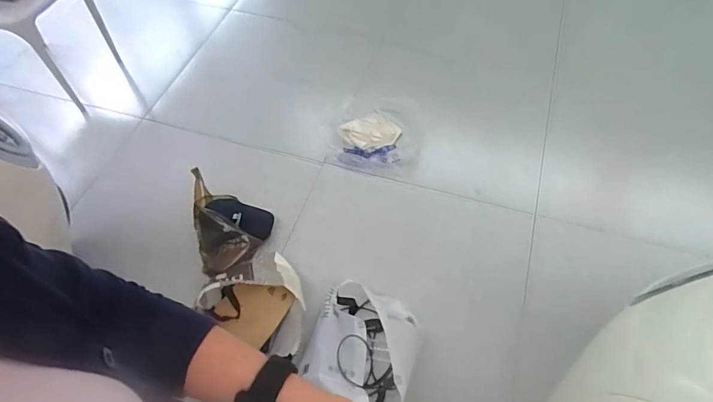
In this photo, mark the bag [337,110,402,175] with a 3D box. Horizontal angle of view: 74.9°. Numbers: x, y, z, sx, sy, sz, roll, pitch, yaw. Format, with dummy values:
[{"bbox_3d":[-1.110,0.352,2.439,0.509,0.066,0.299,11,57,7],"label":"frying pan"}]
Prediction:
[{"bbox_3d":[0.052,-0.239,1.927,0.261,0.075,0.286,4,57,4],"label":"bag"}]

